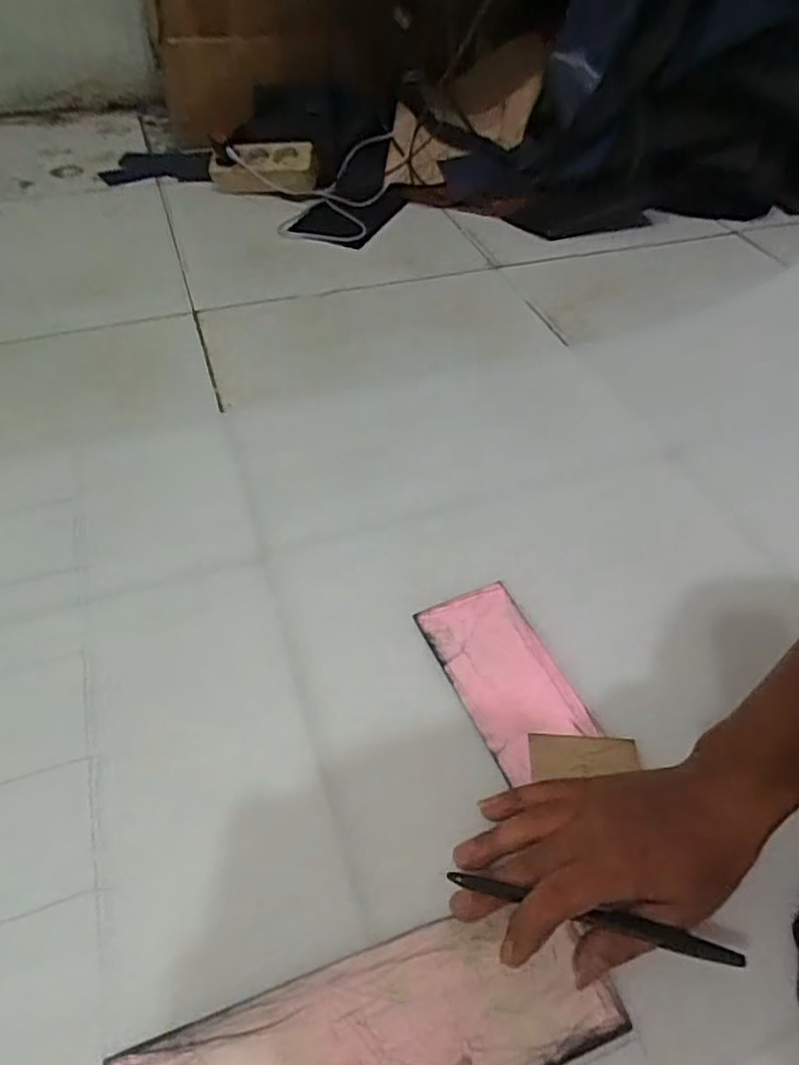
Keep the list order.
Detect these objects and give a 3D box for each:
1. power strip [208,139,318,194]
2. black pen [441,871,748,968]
[{"bbox_3d":[-0.197,-0.530,0.947,0.157,0.063,0.049,4,48,16],"label":"power strip"},{"bbox_3d":[0.100,0.202,0.344,0.151,0.005,0.009,10,49,12],"label":"black pen"}]

